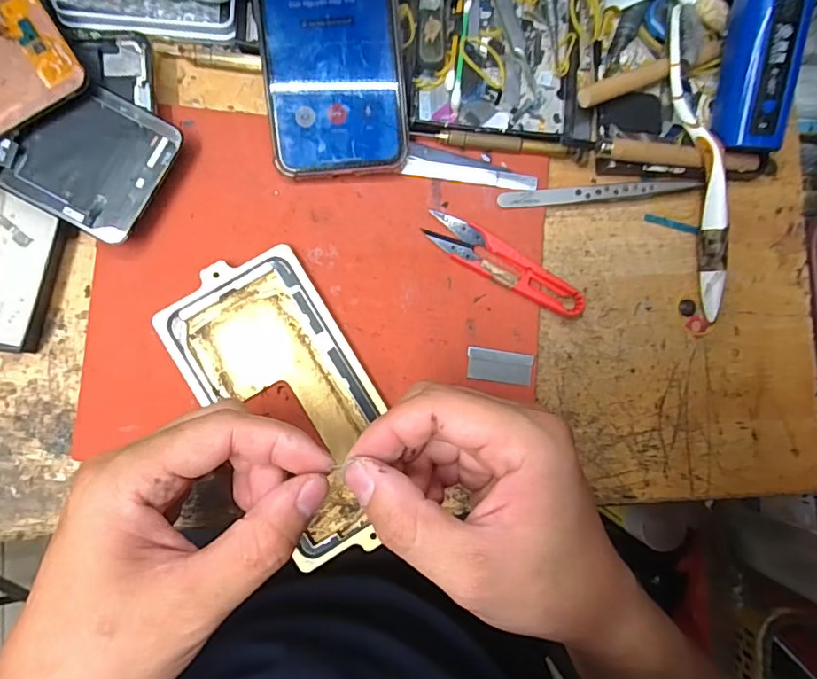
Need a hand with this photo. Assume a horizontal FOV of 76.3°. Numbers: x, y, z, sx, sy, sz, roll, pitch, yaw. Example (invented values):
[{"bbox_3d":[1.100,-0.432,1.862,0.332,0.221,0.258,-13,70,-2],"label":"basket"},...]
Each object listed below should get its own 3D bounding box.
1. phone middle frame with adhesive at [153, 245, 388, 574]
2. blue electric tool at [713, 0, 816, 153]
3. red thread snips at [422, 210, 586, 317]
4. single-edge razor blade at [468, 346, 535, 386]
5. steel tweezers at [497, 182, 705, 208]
[{"bbox_3d":[-0.061,0.037,0.286,0.082,0.006,0.167,-31,91,-6],"label":"phone middle frame with adhesive"},{"bbox_3d":[0.193,-0.169,0.280,0.028,0.030,0.125,0,106,-6],"label":"blue electric tool"},{"bbox_3d":[0.056,-0.042,0.300,0.098,0.011,0.022,30,85,-4],"label":"red thread snips"},{"bbox_3d":[0.053,0.016,0.300,0.038,0.004,0.018,8,87,-5],"label":"single-edge razor blade"},{"bbox_3d":[0.111,-0.086,0.306,0.116,0.013,0.009,-5,88,-6],"label":"steel tweezers"}]

